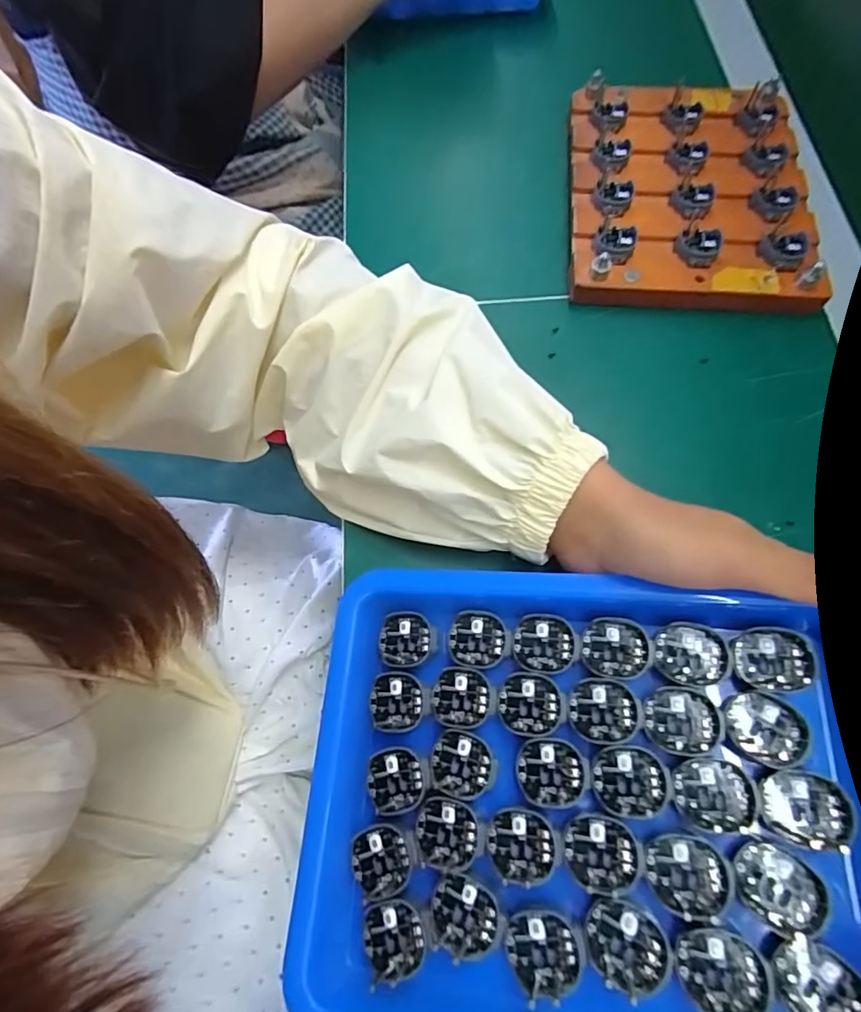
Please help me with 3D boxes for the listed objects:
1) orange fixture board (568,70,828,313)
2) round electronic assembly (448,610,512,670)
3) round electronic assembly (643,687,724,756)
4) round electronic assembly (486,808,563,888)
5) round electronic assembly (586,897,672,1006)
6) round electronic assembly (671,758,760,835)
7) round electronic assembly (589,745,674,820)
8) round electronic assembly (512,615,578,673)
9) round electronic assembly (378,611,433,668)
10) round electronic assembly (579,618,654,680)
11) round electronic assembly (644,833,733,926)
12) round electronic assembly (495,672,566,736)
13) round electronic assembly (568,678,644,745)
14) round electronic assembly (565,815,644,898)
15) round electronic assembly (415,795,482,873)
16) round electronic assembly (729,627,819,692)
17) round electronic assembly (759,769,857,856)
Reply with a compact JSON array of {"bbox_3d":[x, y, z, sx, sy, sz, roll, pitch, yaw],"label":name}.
[{"bbox_3d":[0.169,-0.211,0.351,0.145,0.027,0.186,6,69,1],"label":"orange fixture board"},{"bbox_3d":[0.022,0.062,0.239,0.028,0.007,0.025,4,75,16],"label":"round electronic assembly"},{"bbox_3d":[0.102,0.087,0.210,0.028,0.009,0.024,-4,68,15],"label":"round electronic assembly"},{"bbox_3d":[0.037,0.134,0.205,0.029,0.004,0.026,-6,64,14],"label":"round electronic assembly"},{"bbox_3d":[0.071,0.157,0.187,0.026,0.008,0.027,1,69,-1],"label":"round electronic assembly"},{"bbox_3d":[0.108,0.109,0.199,0.028,0.009,0.024,-19,63,4],"label":"round electronic assembly"},{"bbox_3d":[0.079,0.108,0.205,0.029,0.004,0.025,-6,68,13],"label":"round electronic assembly"},{"bbox_3d":[0.051,0.061,0.231,0.028,0.004,0.024,4,74,15],"label":"round electronic assembly"},{"bbox_3d":[-0.012,0.063,0.247,0.026,0.004,0.025,-3,80,14],"label":"round electronic assembly"},{"bbox_3d":[0.079,0.061,0.223,0.029,0.004,0.025,-1,71,13],"label":"round electronic assembly"},{"bbox_3d":[0.093,0.136,0.192,0.026,0.009,0.026,-7,65,15],"label":"round electronic assembly"},{"bbox_3d":[0.043,0.085,0.223,0.028,0.004,0.024,-3,71,14],"label":"round electronic assembly"},{"bbox_3d":[0.073,0.086,0.219,0.028,0.008,0.025,5,72,16],"label":"round electronic assembly"},{"bbox_3d":[0.066,0.133,0.199,0.027,0.007,0.027,-12,62,10],"label":"round electronic assembly"},{"bbox_3d":[0.007,0.134,0.213,0.026,0.008,0.025,1,69,-1],"label":"round electronic assembly"},{"bbox_3d":[0.138,0.062,0.210,0.030,0.004,0.024,-3,70,12],"label":"round electronic assembly"},{"bbox_3d":[0.137,0.110,0.189,0.029,0.007,0.024,10,72,18],"label":"round electronic assembly"}]

